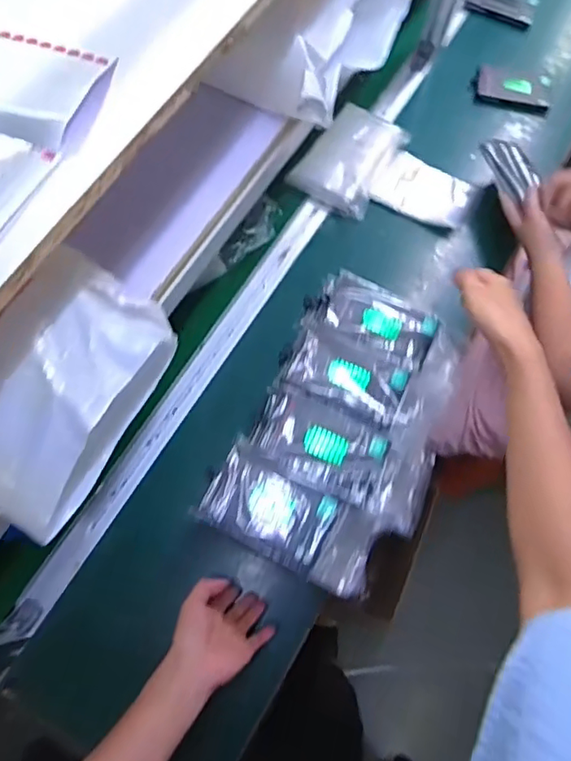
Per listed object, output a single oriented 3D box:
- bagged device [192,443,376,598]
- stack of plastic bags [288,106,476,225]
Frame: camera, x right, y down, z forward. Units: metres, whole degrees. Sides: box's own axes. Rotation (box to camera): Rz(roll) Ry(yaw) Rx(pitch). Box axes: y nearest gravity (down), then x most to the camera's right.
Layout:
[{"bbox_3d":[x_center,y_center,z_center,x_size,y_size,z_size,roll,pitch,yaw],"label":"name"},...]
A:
[{"bbox_3d":[0.009,0.154,0.608,0.192,0.040,0.087,26,72,7],"label":"bagged device"},{"bbox_3d":[0.114,-0.379,0.973,0.143,0.051,0.191,36,74,10],"label":"stack of plastic bags"}]

